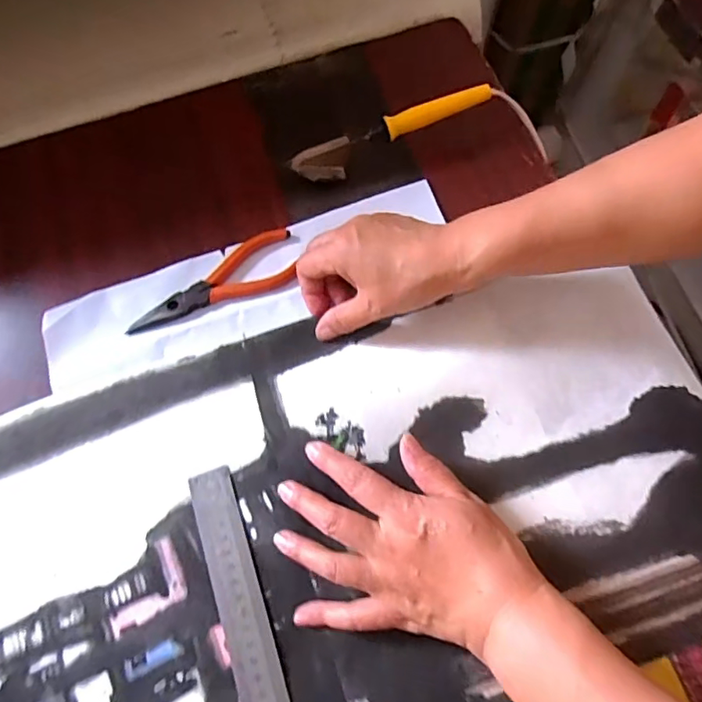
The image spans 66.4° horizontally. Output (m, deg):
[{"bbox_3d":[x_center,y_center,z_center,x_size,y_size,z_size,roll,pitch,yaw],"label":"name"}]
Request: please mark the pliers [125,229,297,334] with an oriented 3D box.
[{"bbox_3d":[-0.114,-0.056,0.440,0.143,0.009,0.051,-22,71,-6],"label":"pliers"}]

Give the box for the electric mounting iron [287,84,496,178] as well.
[{"bbox_3d":[0.035,-0.187,0.464,0.177,0.035,0.018,-20,71,-5],"label":"electric mounting iron"}]

